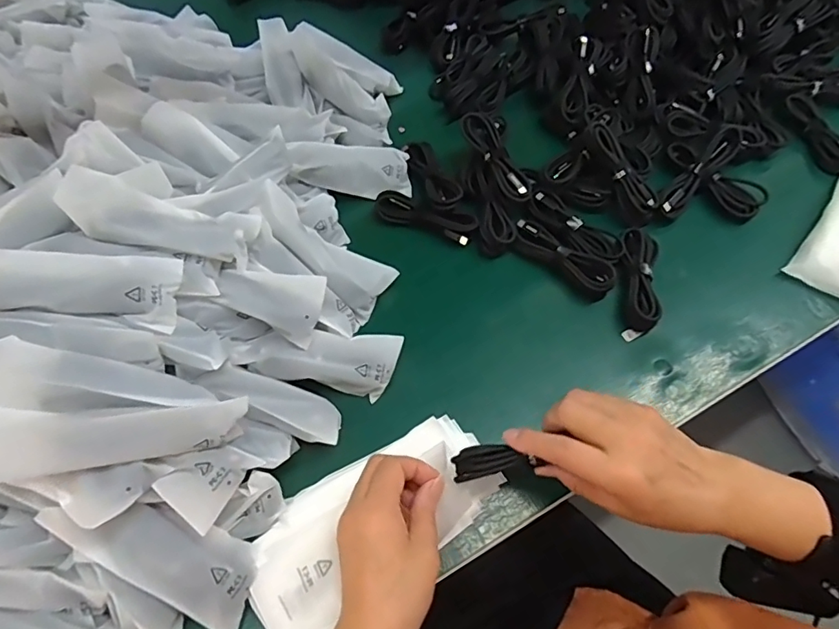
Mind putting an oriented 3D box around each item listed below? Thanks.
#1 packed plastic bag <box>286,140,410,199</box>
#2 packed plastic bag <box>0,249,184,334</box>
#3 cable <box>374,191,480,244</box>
[{"bbox_3d":[-0.073,-0.157,0.541,0.128,0.032,0.052,2,60,-19],"label":"packed plastic bag"},{"bbox_3d":[-0.265,-0.019,0.372,0.155,0.014,0.051,3,99,-15],"label":"packed plastic bag"},{"bbox_3d":[0.005,-0.104,0.521,0.108,0.018,0.032,24,66,15],"label":"cable"}]

